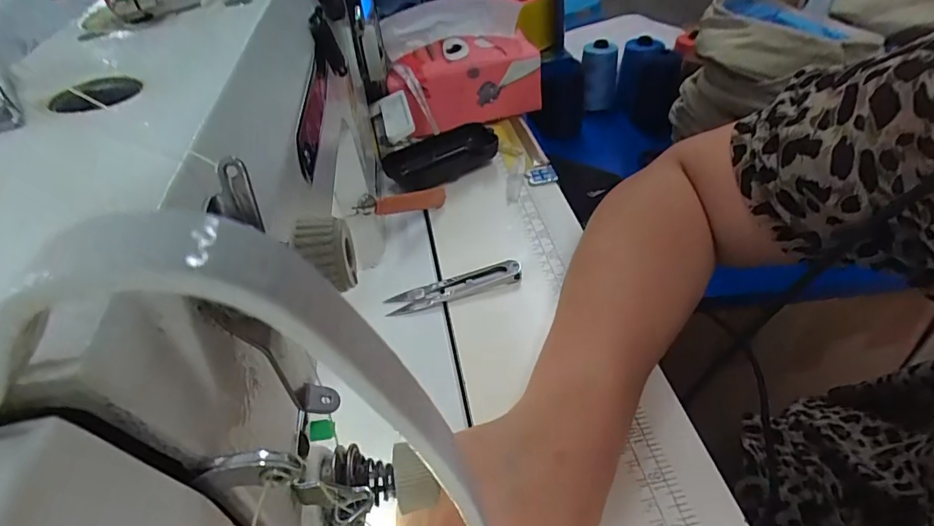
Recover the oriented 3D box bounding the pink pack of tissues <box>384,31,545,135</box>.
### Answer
[{"bbox_3d":[0.000,-0.190,0.517,0.154,0.075,0.077,-17,44,-17],"label":"pink pack of tissues"}]

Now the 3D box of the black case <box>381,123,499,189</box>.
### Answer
[{"bbox_3d":[-0.024,-0.105,0.474,0.112,0.026,0.050,-15,43,-15],"label":"black case"}]

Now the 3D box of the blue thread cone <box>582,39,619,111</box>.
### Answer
[{"bbox_3d":[0.233,-0.329,0.862,0.057,0.112,0.056,10,43,13],"label":"blue thread cone"}]

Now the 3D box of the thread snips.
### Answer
[{"bbox_3d":[-0.010,0.017,0.366,0.100,0.011,0.022,-8,42,-8],"label":"thread snips"}]

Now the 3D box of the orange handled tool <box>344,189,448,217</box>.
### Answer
[{"bbox_3d":[-0.051,-0.048,0.392,0.009,0.017,0.118,19,19,25],"label":"orange handled tool"}]

